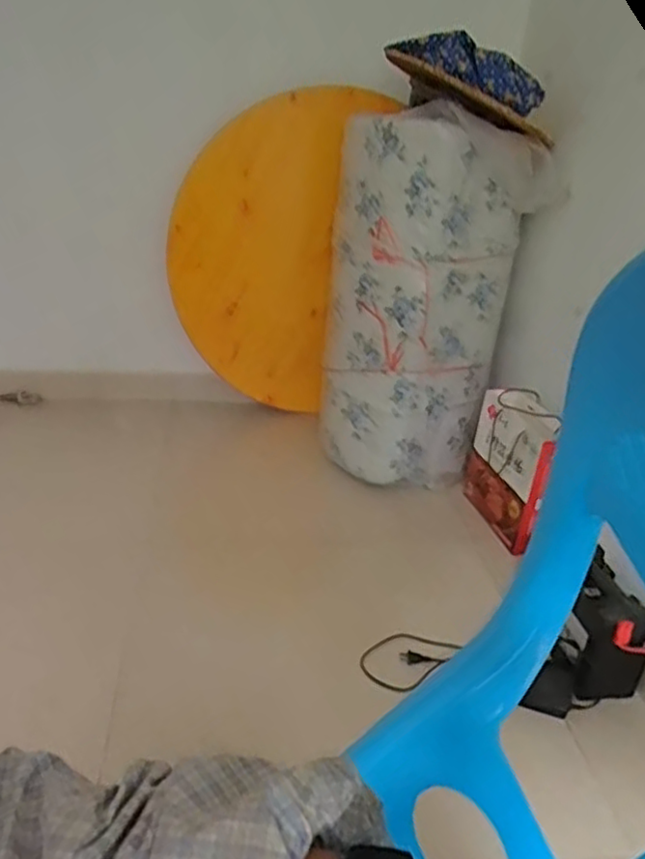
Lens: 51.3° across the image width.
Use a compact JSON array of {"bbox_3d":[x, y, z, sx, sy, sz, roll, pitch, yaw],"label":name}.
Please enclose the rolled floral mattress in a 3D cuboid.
[{"bbox_3d":[0.267,-0.312,1.765,0.424,0.886,0.337,-13,32,-32],"label":"rolled floral mattress"}]

